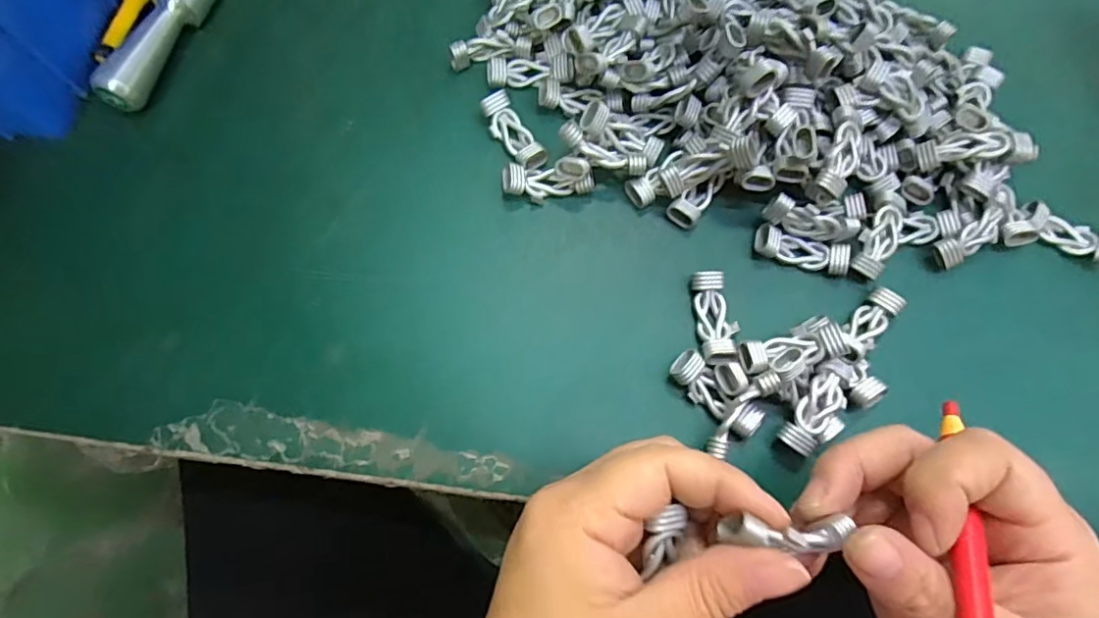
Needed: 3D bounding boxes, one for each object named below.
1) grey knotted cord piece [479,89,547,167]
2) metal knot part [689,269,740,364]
[{"bbox_3d":[-0.018,-0.091,0.282,0.016,0.011,0.043,-33,76,-12],"label":"grey knotted cord piece"},{"bbox_3d":[0.078,0.004,0.257,0.019,0.007,0.044,-3,72,-3],"label":"metal knot part"}]

